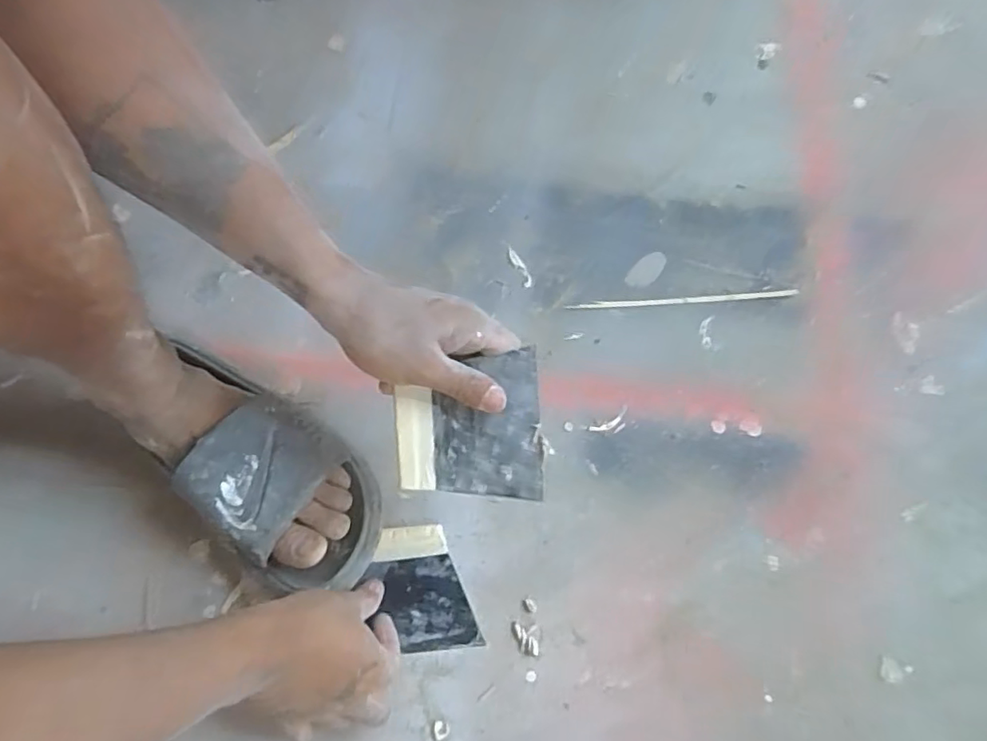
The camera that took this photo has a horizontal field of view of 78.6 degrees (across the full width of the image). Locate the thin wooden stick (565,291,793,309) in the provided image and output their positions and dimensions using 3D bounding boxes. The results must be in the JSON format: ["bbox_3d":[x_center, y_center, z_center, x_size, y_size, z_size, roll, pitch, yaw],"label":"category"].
[{"bbox_3d":[0.182,-0.068,0.581,0.225,0.004,0.007,-4,75,-3],"label":"thin wooden stick"}]

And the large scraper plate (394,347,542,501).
[{"bbox_3d":[-0.016,0.040,0.417,0.097,0.005,0.100,-3,93,-8],"label":"large scraper plate"}]

